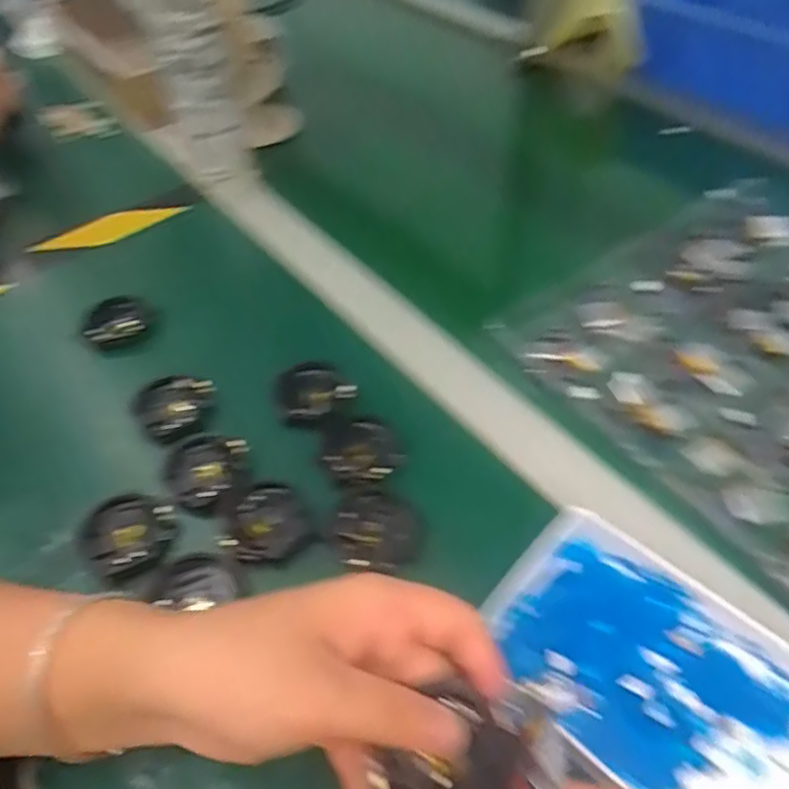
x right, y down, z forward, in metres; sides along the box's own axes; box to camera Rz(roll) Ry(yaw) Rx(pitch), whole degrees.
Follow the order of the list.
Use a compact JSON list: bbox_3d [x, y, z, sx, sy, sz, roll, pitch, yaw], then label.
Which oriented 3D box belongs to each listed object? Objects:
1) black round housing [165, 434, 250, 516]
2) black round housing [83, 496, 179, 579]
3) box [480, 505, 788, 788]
[{"bbox_3d":[-0.116,0.047,0.378,0.051,0.007,0.050,-1,51,1],"label":"black round housing"},{"bbox_3d":[-0.155,0.080,0.355,0.055,0.012,0.047,14,53,12],"label":"black round housing"},{"bbox_3d":[0.135,0.136,0.281,0.105,0.026,0.179,-36,59,-25],"label":"box"}]

